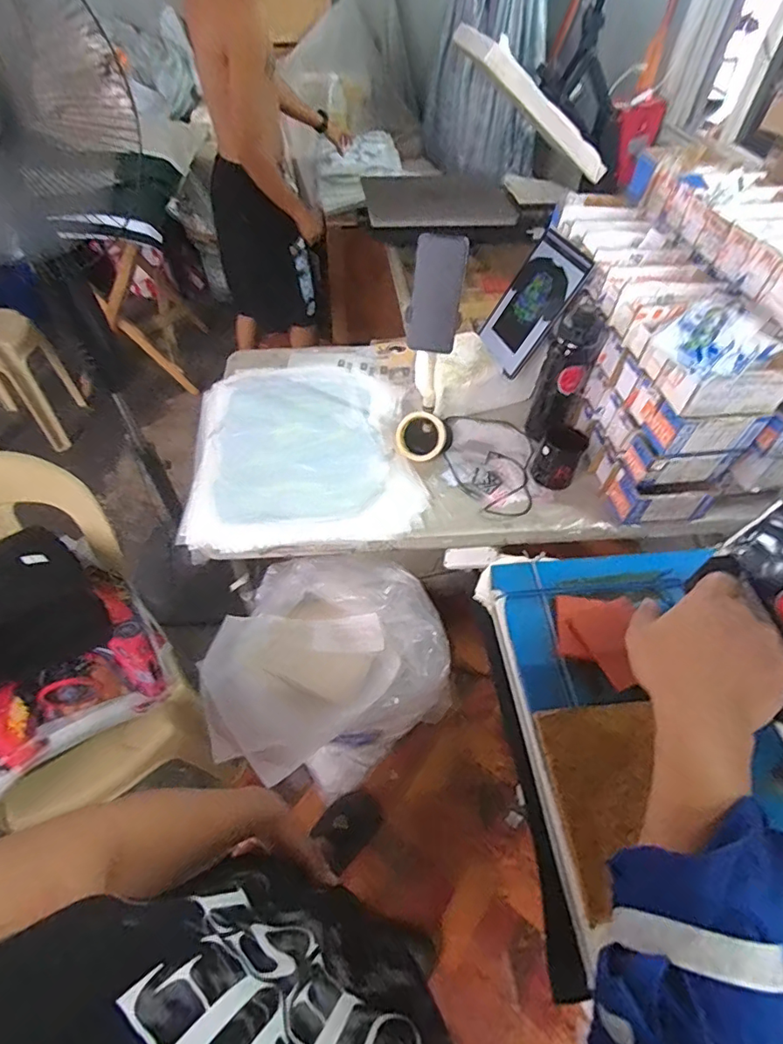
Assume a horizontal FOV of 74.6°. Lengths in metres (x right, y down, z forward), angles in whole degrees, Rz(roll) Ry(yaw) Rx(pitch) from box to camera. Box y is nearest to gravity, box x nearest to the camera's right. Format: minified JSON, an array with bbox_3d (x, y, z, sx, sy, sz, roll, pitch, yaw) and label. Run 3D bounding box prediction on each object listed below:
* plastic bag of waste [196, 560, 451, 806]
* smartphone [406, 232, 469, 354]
[{"bbox_3d":[-0.152,0.397,1.274,0.505,0.485,0.417,-17,54,-16],"label":"plastic bag of waste"},{"bbox_3d":[0.071,-0.365,0.832,0.076,0.175,0.016,12,29,6],"label":"smartphone"}]

